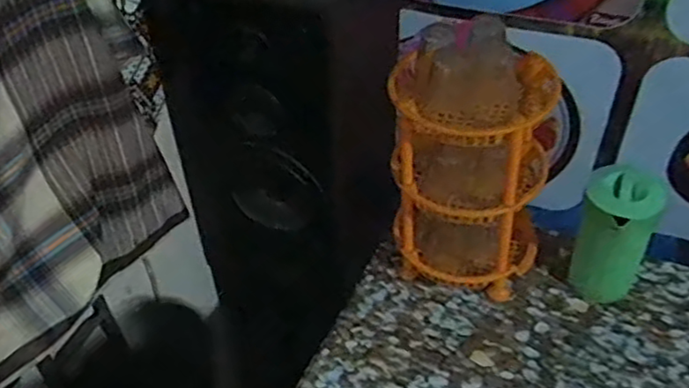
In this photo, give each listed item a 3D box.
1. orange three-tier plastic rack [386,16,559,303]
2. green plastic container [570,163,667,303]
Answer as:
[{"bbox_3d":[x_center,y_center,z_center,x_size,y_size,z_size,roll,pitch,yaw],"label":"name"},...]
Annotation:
[{"bbox_3d":[0.183,-0.038,1.018,0.231,0.380,0.191,7,44,10],"label":"orange three-tier plastic rack"},{"bbox_3d":[0.400,0.065,1.020,0.102,0.221,0.111,17,46,18],"label":"green plastic container"}]

